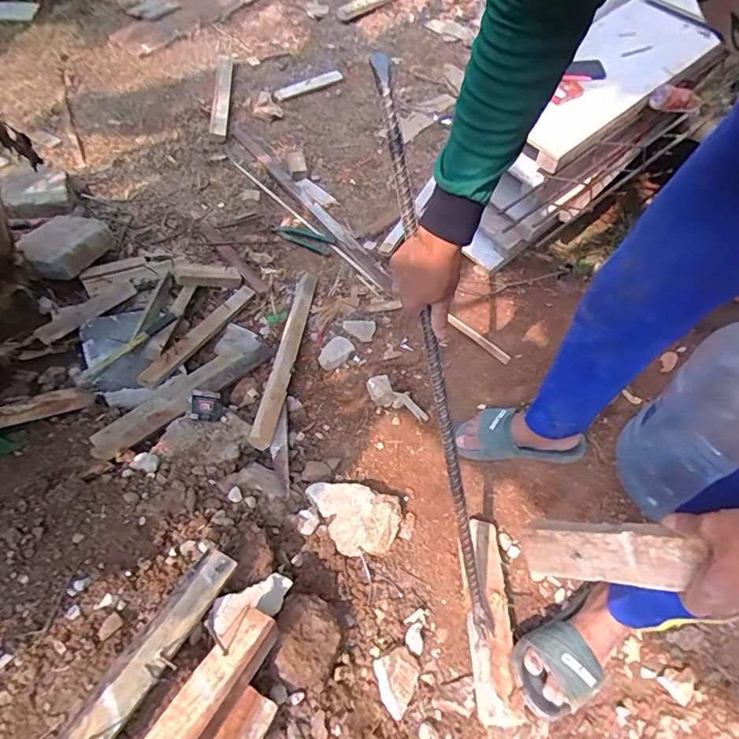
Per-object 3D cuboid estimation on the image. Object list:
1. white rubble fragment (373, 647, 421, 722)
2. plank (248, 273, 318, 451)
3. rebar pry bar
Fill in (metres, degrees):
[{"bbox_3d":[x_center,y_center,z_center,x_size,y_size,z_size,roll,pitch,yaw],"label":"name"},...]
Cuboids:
[{"bbox_3d":[0.047,0.474,0.710,0.071,0.044,0.084,-21,63,-15],"label":"white rubble fragment"},{"bbox_3d":[-0.208,-0.062,1.191,0.051,0.050,0.614,7,46,0],"label":"plank"},{"bbox_3d":[0.097,0.020,0.633,0.027,0.028,0.807,-15,104,-12],"label":"rebar pry bar"}]

